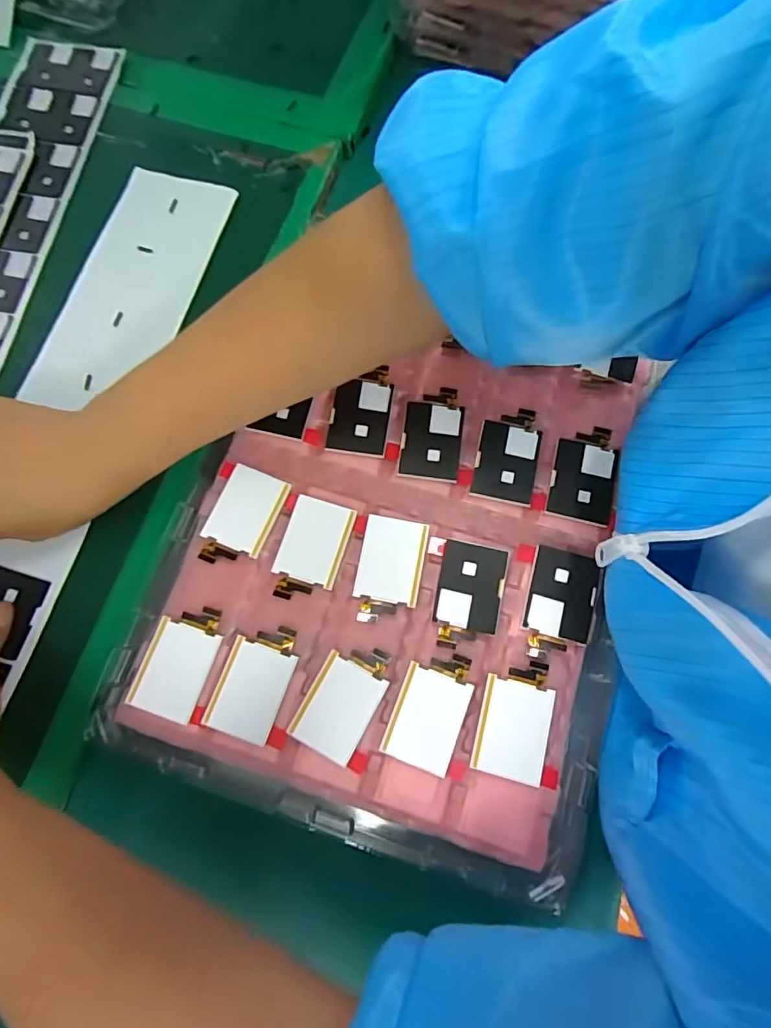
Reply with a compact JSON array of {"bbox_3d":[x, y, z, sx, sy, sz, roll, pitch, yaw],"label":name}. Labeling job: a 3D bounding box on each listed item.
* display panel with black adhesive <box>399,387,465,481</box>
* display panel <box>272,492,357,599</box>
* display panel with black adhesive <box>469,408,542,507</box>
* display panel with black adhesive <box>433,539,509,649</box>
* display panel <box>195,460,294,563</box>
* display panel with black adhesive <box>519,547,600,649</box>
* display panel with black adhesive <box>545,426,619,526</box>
[{"bbox_3d":[0.028,-0.048,0.300,0.034,0.004,0.057,8,76,1],"label":"display panel with black adhesive"},{"bbox_3d":[-0.041,0.020,0.283,0.034,0.006,0.056,14,76,5],"label":"display panel"},{"bbox_3d":[0.071,-0.035,0.297,0.034,0.006,0.057,13,76,4],"label":"display panel with black adhesive"},{"bbox_3d":[0.045,0.043,0.274,0.034,0.004,0.057,10,76,8],"label":"display panel with black adhesive"},{"bbox_3d":[-0.080,0.002,0.285,0.034,0.004,0.056,22,76,3],"label":"display panel"},{"bbox_3d":[0.095,0.046,0.273,0.035,0.004,0.053,14,76,8],"label":"display panel with black adhesive"},{"bbox_3d":[0.114,-0.024,0.292,0.034,0.004,0.057,12,75,7],"label":"display panel with black adhesive"}]

